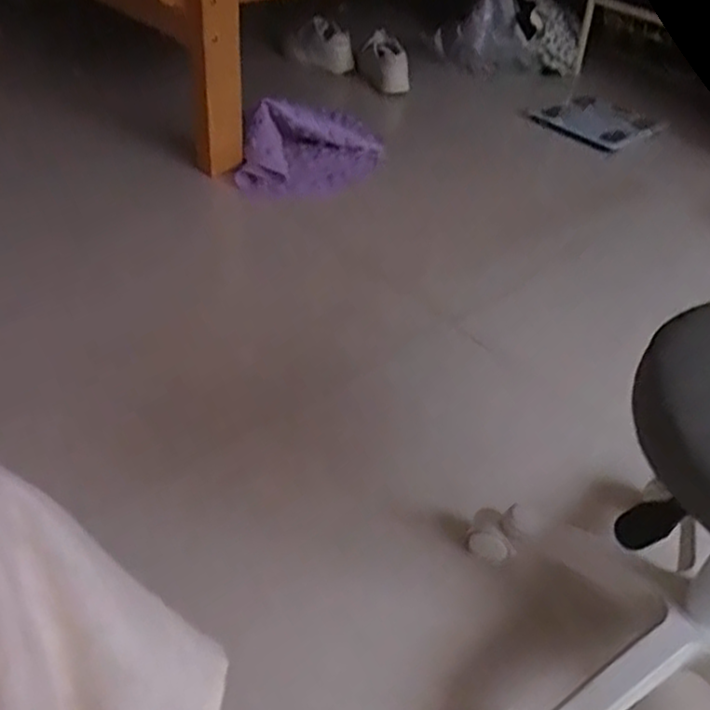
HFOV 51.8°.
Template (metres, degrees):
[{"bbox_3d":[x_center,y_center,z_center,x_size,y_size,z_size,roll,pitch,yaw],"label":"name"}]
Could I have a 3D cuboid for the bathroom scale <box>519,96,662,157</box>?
[{"bbox_3d":[0.576,-0.576,1.769,0.208,0.023,0.275,-26,49,-31],"label":"bathroom scale"}]

